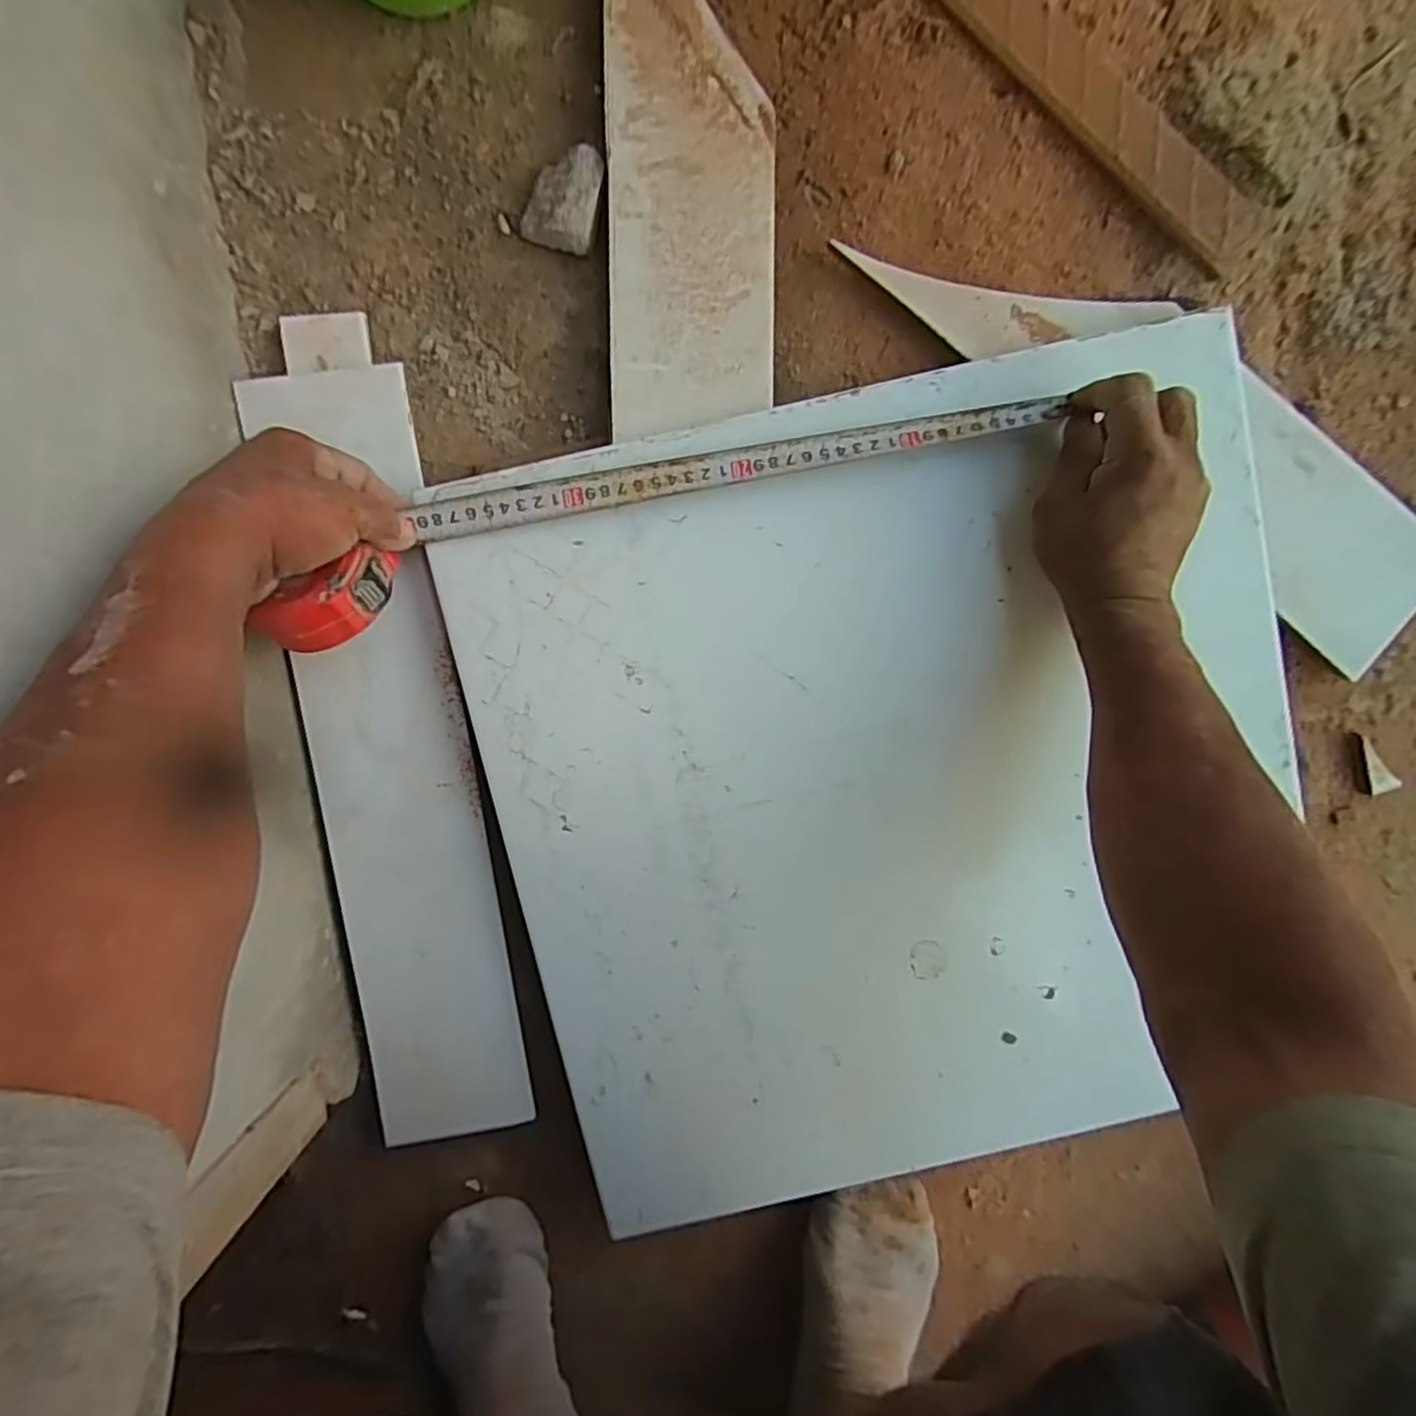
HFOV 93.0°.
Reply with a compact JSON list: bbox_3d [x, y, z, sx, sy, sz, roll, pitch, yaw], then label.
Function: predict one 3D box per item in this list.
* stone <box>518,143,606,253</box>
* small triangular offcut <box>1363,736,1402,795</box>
[{"bbox_3d":[-0.084,-0.306,0.403,0.041,0.024,0.056,20,97,-2],"label":"stone"},{"bbox_3d":[0.450,0.038,0.451,0.017,0.010,0.038,-10,78,-3],"label":"small triangular offcut"}]

